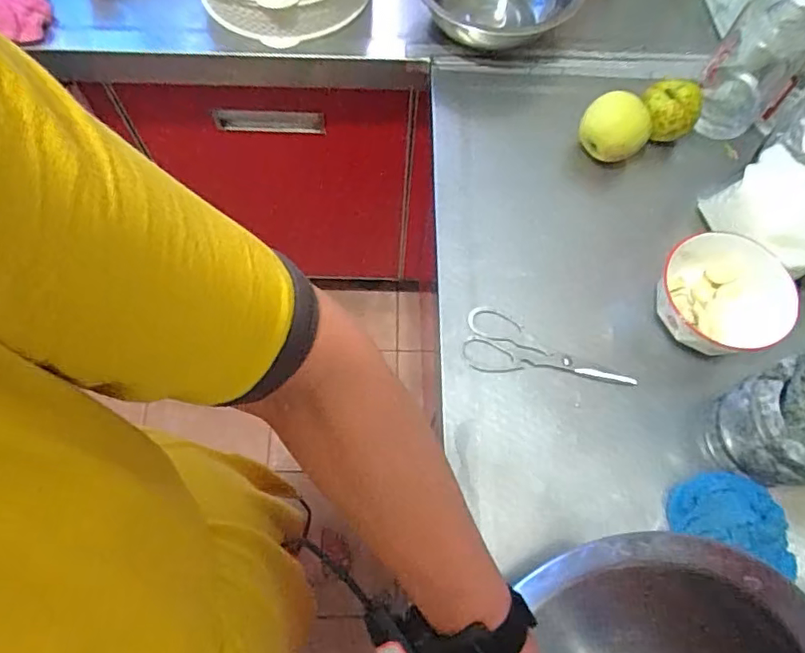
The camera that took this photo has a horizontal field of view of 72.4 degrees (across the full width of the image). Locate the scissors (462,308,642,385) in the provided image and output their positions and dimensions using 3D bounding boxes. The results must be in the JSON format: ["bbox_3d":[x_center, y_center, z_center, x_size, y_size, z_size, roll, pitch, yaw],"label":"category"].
[{"bbox_3d":[0.149,0.025,0.562,0.170,0.005,0.067,11,67,3],"label":"scissors"}]

